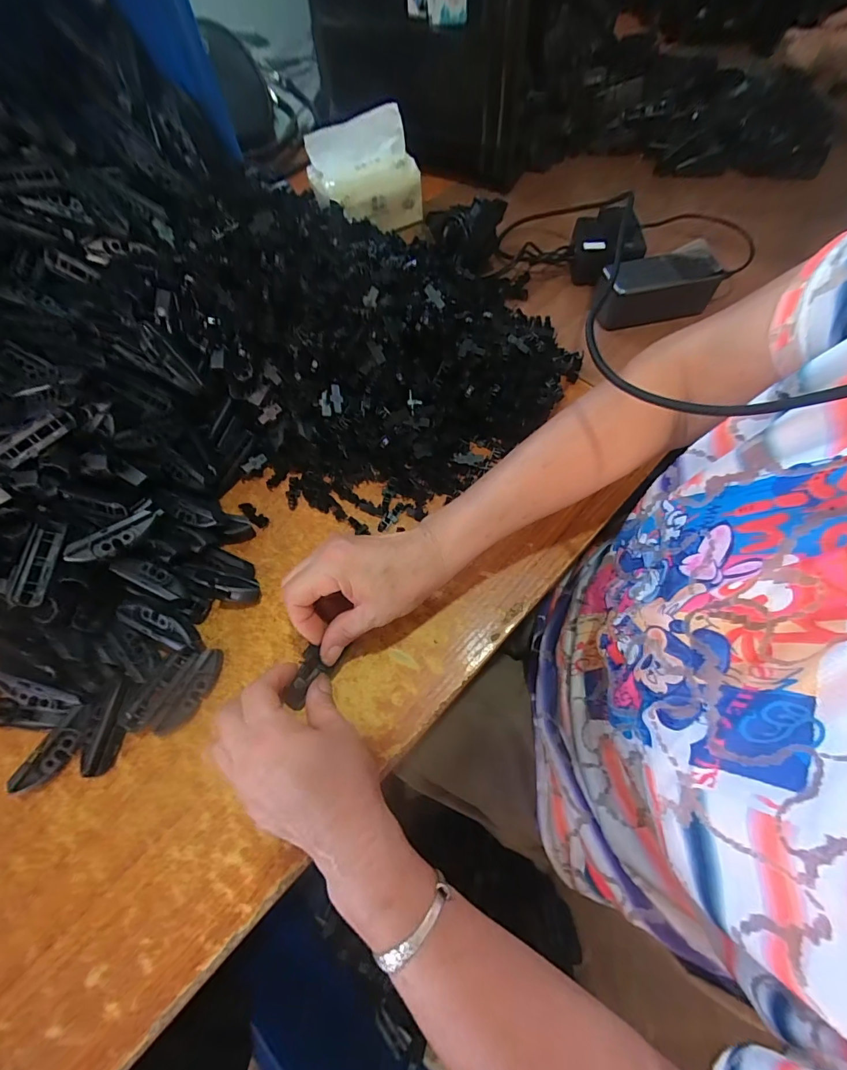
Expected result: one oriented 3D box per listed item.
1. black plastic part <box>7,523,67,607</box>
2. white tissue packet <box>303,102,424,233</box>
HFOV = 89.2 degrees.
[{"bbox_3d":[-0.316,0.022,0.350,0.021,0.017,0.069,-4,65,0],"label":"black plastic part"},{"bbox_3d":[-0.080,-0.482,0.571,0.135,0.040,0.132,-25,98,-12],"label":"white tissue packet"}]

